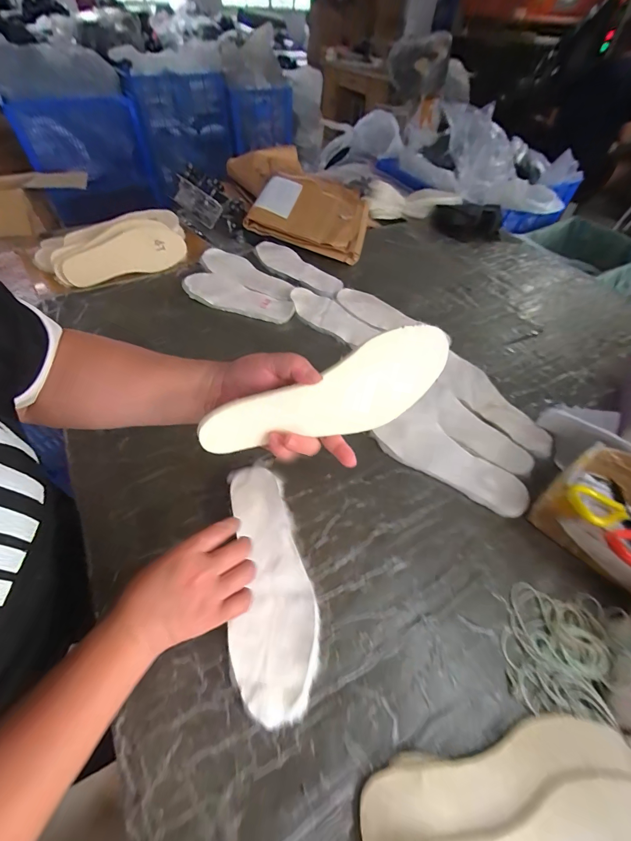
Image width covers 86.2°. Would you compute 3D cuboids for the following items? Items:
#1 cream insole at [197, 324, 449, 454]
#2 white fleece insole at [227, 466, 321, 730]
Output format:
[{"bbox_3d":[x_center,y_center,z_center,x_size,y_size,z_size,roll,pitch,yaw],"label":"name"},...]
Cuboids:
[{"bbox_3d":[0.021,-0.020,0.329,0.251,0.092,0.021,-27,35,-10],"label":"cream insole"},{"bbox_3d":[-0.053,0.173,0.391,0.088,0.015,0.266,-7,53,-10],"label":"white fleece insole"}]

